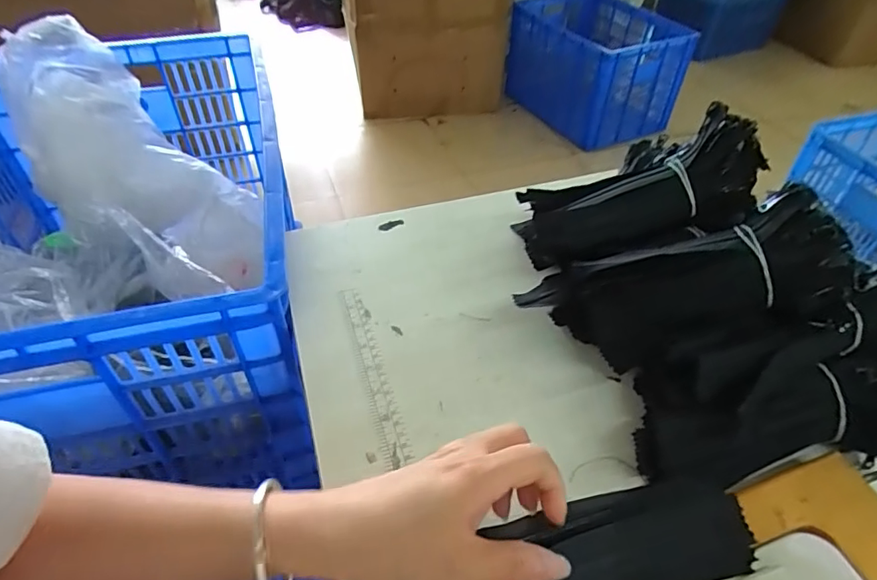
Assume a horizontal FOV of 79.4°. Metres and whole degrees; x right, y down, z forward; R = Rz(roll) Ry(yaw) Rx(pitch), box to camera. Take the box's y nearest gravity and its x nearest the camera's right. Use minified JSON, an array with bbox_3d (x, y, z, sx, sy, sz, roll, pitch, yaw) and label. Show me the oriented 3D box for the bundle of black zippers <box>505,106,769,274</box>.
[{"bbox_3d":[0.164,-0.082,0.492,0.241,0.067,0.100,-18,32,36],"label":"bundle of black zippers"}]

